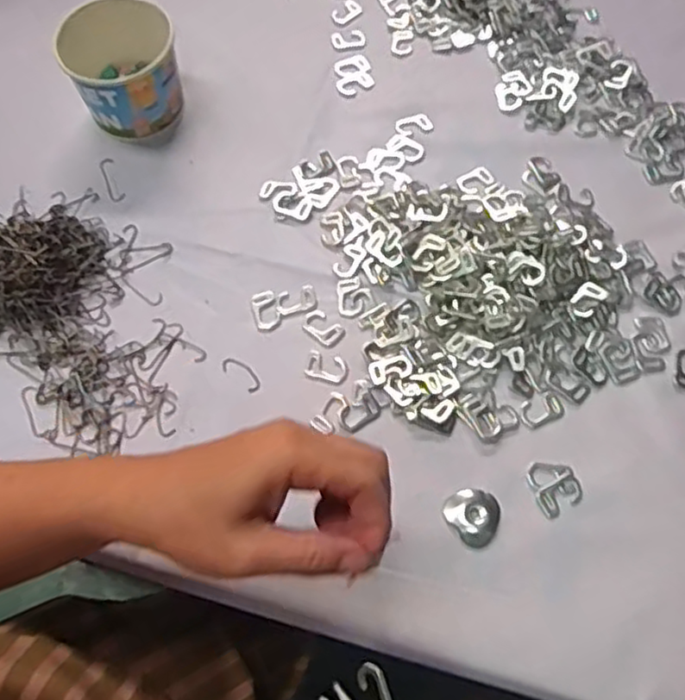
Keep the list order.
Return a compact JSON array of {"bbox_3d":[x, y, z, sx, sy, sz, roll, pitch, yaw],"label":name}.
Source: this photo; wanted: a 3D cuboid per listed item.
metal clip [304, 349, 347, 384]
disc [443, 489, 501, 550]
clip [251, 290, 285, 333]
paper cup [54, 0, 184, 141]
[{"bbox_3d":[-0.011,0.012,0.495,0.030,0.004,0.021,15,67,8],"label":"metal clip"},{"bbox_3d":[0.088,0.108,0.447,0.034,0.011,0.037,-1,66,1],"label":"disc"},{"bbox_3d":[-0.057,-0.030,0.516,0.020,0.004,0.034,-18,67,-6],"label":"clip"},{"bbox_3d":[-0.182,-0.231,0.578,0.090,0.080,0.090,-1,66,1],"label":"paper cup"}]

